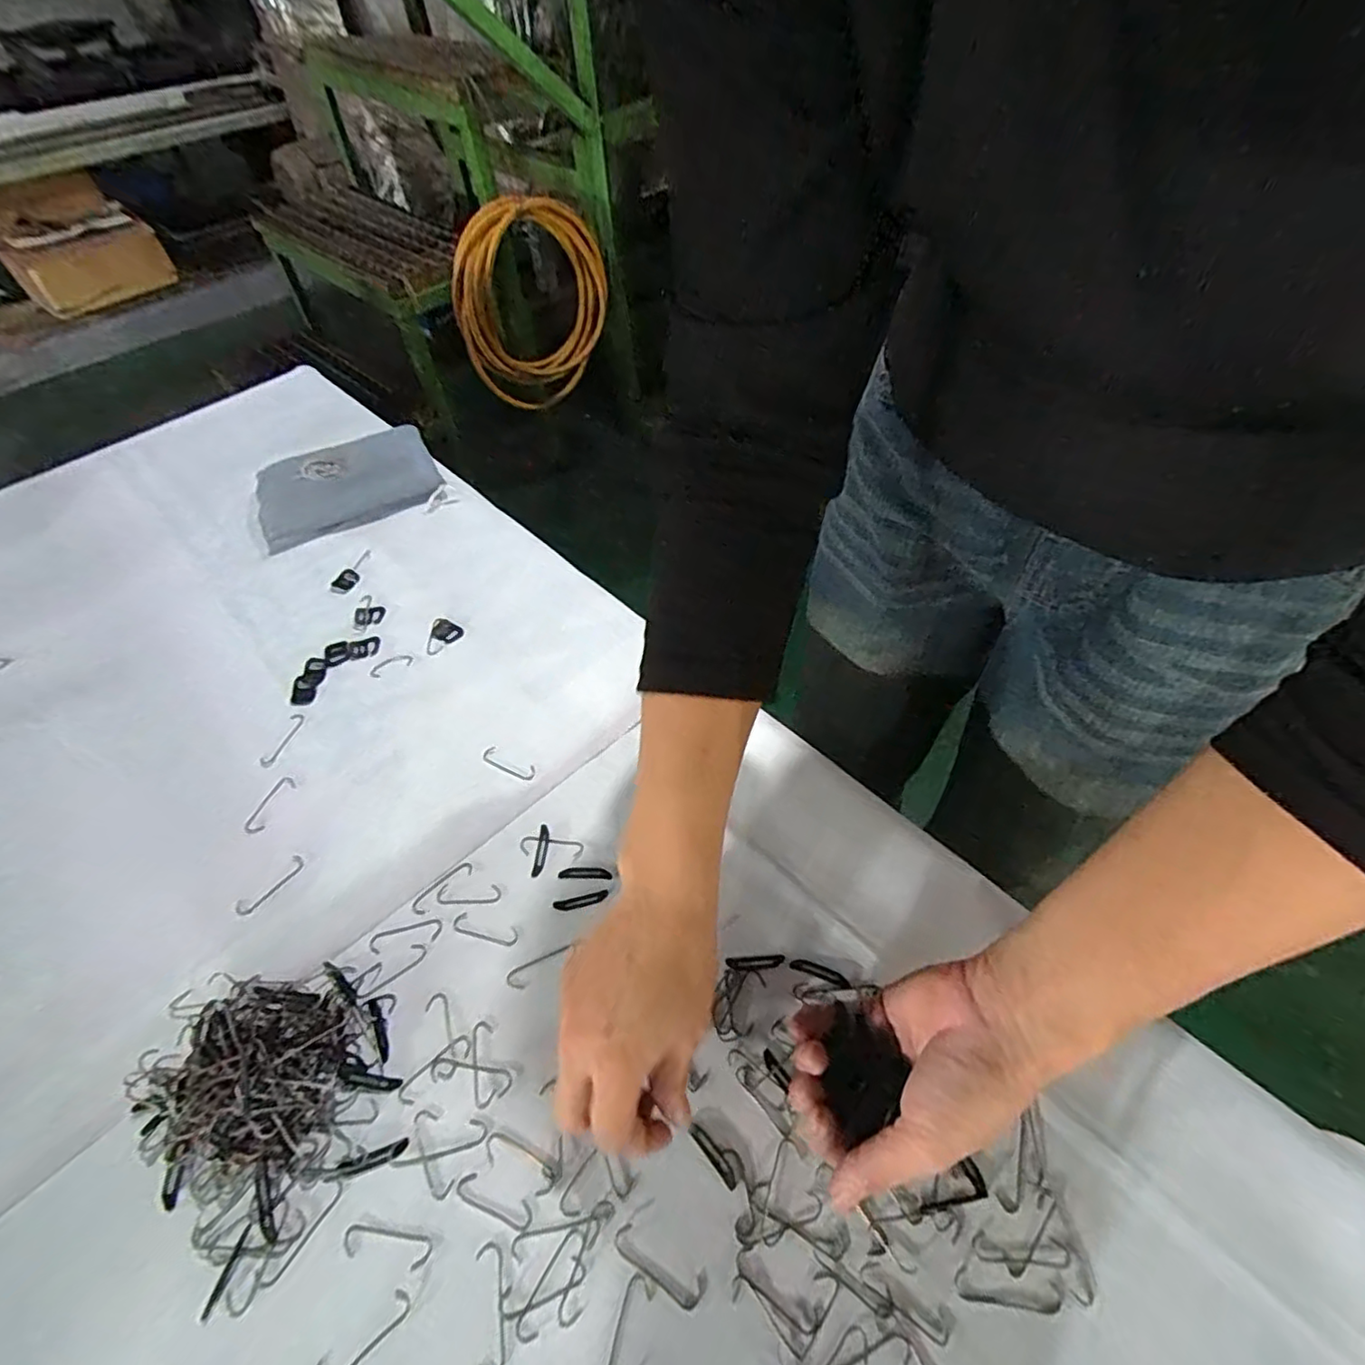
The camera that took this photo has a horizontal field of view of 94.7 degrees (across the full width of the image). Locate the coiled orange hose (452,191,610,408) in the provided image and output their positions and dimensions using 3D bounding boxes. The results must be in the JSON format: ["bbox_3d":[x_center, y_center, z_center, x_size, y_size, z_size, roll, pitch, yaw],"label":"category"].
[{"bbox_3d":[-0.325,-0.825,1.380,0.350,0.394,0.124,-26,56,-17],"label":"coiled orange hose"}]

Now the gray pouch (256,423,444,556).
[{"bbox_3d":[-0.339,-0.200,0.634,0.170,0.031,0.113,-23,55,-15],"label":"gray pouch"}]

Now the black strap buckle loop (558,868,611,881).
[{"bbox_3d":[-0.062,0.122,0.401,0.033,0.004,0.008,0,53,2],"label":"black strap buckle loop"}]

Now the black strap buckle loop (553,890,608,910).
[{"bbox_3d":[-0.063,0.136,0.390,0.033,0.004,0.008,-11,53,-6],"label":"black strap buckle loop"}]

